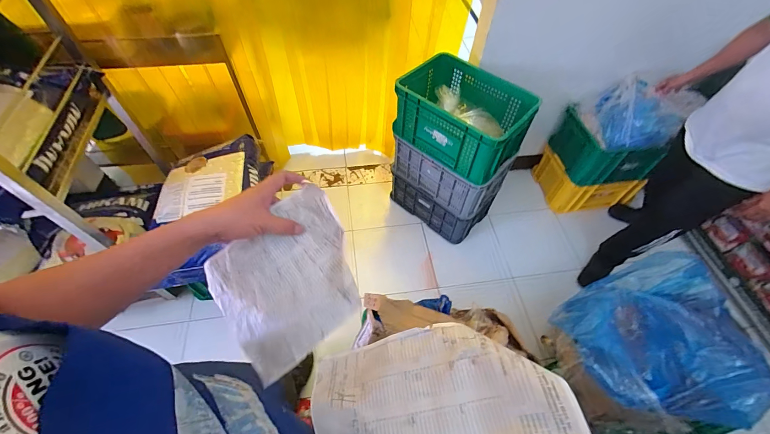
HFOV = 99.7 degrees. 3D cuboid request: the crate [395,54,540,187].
[{"bbox_3d":[0.330,-0.426,1.409,0.514,0.269,0.351,36,62,21],"label":"crate"}]

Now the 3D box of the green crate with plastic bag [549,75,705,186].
[{"bbox_3d":[1.129,-0.411,1.578,0.412,0.426,0.313,-6,56,-6],"label":"green crate with plastic bag"}]

